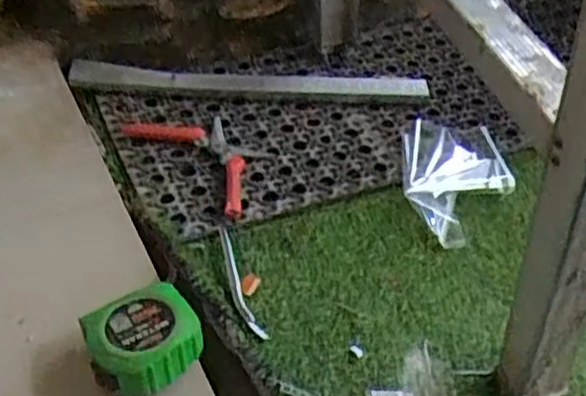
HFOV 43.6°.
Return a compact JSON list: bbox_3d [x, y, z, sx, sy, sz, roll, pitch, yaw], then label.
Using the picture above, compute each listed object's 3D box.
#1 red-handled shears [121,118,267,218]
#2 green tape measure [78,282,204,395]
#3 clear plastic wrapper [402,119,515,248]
[{"bbox_3d":[-0.092,-0.051,0.835,0.101,0.018,0.194,-31,53,-32],"label":"red-handled shears"},{"bbox_3d":[-0.111,0.108,0.551,0.085,0.045,0.078,-17,47,-22],"label":"green tape measure"},{"bbox_3d":[0.197,-0.028,0.874,0.130,0.039,0.191,7,43,3],"label":"clear plastic wrapper"}]

